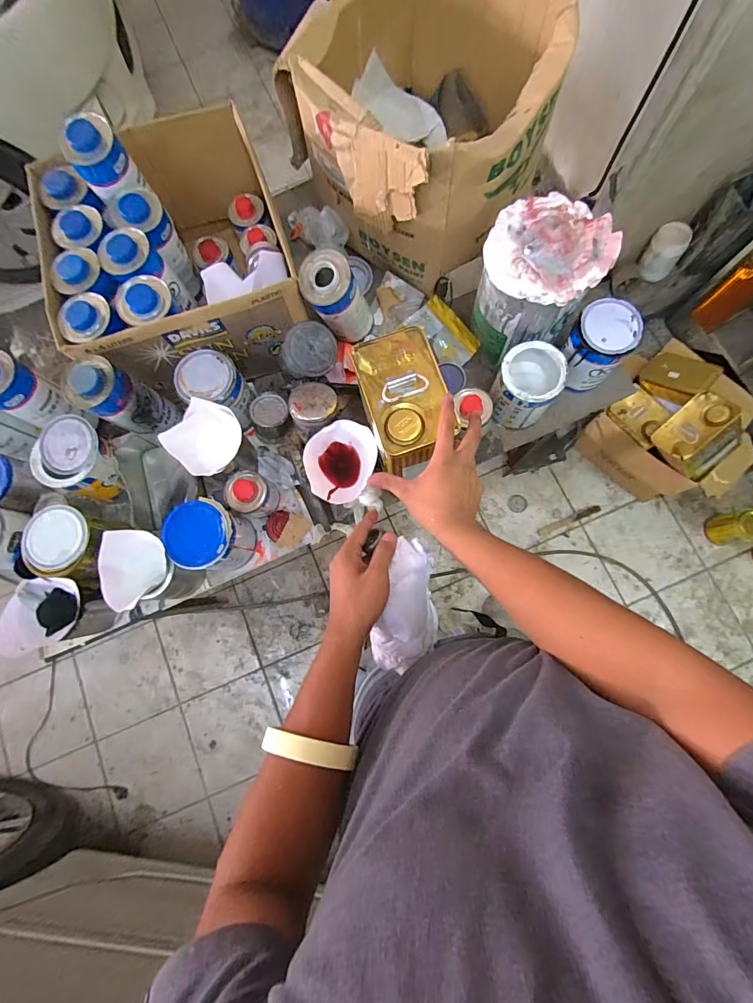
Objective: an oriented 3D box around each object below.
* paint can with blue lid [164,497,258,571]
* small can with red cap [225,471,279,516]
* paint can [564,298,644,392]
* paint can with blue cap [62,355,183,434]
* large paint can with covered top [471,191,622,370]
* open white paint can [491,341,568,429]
[{"bbox_3d":[-0.269,0.061,0.667,0.099,0.134,0.102,-9,79,1],"label":"paint can with blue lid"},{"bbox_3d":[-0.220,-0.012,0.704,0.072,0.081,0.073,-1,79,3],"label":"small can with red cap"},{"bbox_3d":[0.374,-0.269,0.688,0.099,0.104,0.106,-1,79,3],"label":"paint can"},{"bbox_3d":[-0.420,-0.170,0.670,0.098,0.171,0.084,23,81,7],"label":"paint can with blue cap"},{"bbox_3d":[0.251,-0.351,0.651,0.173,0.187,0.171,-9,79,1],"label":"large paint can with covered top"},{"bbox_3d":[0.258,-0.202,0.693,0.102,0.115,0.117,31,82,8],"label":"open white paint can"}]

